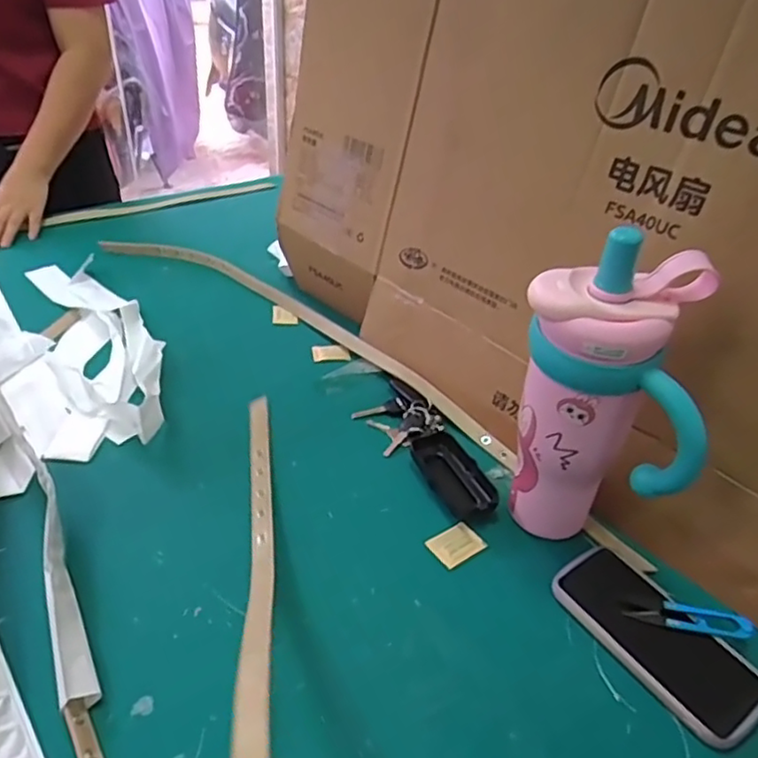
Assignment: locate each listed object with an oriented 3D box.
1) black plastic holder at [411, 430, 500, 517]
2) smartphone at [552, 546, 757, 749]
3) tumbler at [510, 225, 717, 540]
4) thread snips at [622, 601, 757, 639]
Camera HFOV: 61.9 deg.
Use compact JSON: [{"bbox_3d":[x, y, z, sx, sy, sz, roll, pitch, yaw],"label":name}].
[{"bbox_3d":[0.076,0.099,0.655,0.053,0.019,0.112,-13,41,-22],"label":"black plastic holder"},{"bbox_3d":[0.233,0.214,0.530,0.085,0.013,0.171,-20,43,-29],"label":"smartphone"},{"bbox_3d":[0.188,0.033,0.531,0.149,0.285,0.086,23,41,22],"label":"tumbler"},{"bbox_3d":[0.263,0.202,0.537,0.100,0.009,0.027,8,37,5],"label":"thread snips"}]

